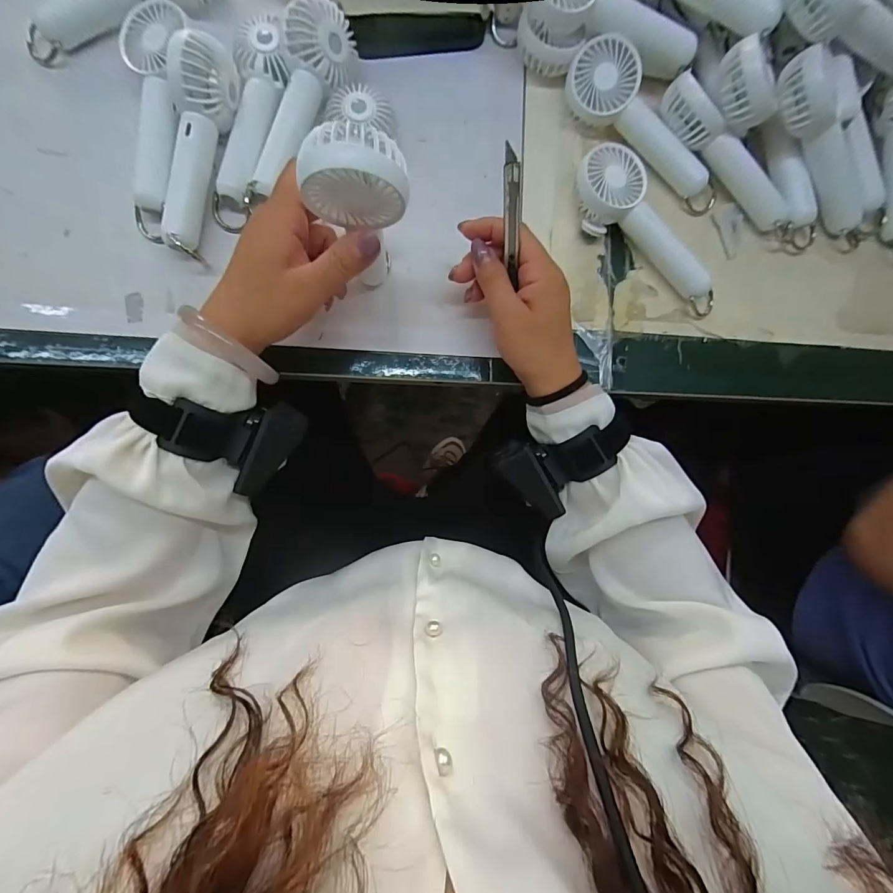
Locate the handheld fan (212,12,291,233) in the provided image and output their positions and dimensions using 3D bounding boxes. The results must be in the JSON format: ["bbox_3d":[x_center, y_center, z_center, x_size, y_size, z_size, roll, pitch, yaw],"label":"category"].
[{"bbox_3d":[-0.152,-0.253,0.333,0.046,0.031,0.155,10,86,-5],"label":"handheld fan"}]

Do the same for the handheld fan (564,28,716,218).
[{"bbox_3d":[0.169,-0.264,0.356,0.165,0.037,0.053,42,84,-2],"label":"handheld fan"}]

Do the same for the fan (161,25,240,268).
[{"bbox_3d":[-0.187,-0.221,0.312,0.032,0.036,0.149,14,99,-4],"label":"fan"}]

